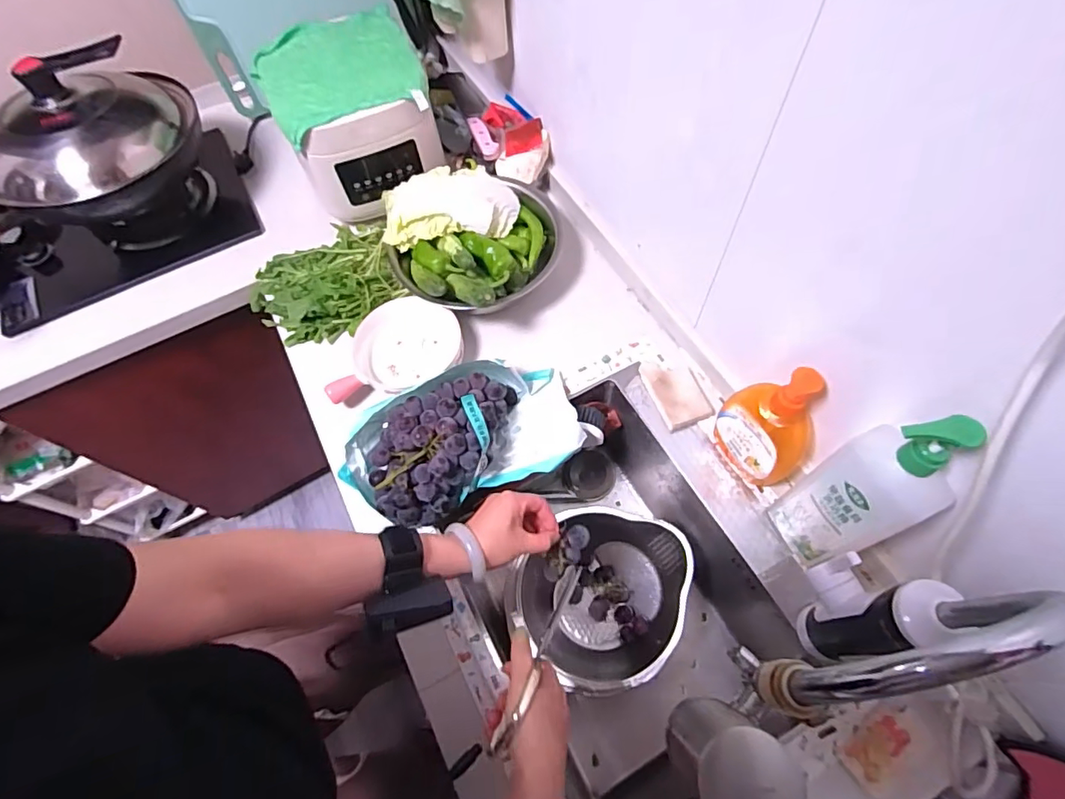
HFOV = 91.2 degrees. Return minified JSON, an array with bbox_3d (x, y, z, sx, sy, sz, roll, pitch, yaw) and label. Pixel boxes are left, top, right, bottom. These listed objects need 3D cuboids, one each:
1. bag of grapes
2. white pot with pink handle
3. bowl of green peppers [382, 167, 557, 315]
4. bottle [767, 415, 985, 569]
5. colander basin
[{"bbox_3d":[-0.082,0.045,0.666,0.298,0.082,0.159,-25,64,-14],"label":"bag of grapes"},{"bbox_3d":[-0.209,-0.067,0.779,0.209,0.064,0.126,-40,68,-20],"label":"white pot with pink handle"},{"bbox_3d":[-0.101,-0.244,0.810,0.268,0.126,0.272,18,63,9],"label":"bowl of green peppers"},{"bbox_3d":[0.325,0.097,0.522,0.058,0.278,0.087,-23,64,-13],"label":"bottle"},{"bbox_3d":[0.086,0.280,0.737,0.216,0.150,0.224,0,61,0],"label":"colander basin"}]

